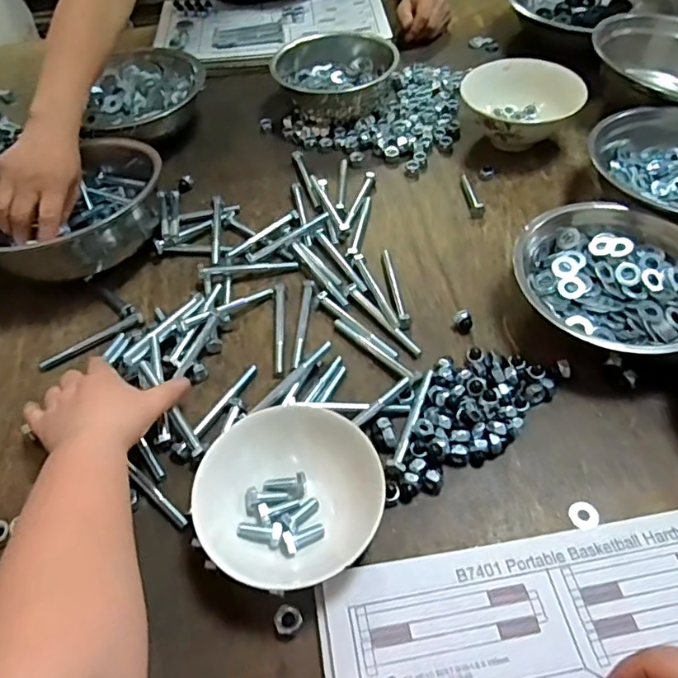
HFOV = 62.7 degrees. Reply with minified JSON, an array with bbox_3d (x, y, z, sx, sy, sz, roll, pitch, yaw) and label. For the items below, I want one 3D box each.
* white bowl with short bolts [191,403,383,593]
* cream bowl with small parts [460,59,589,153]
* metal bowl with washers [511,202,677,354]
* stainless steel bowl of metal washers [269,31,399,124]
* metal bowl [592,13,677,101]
[{"bbox_3d":[-0.035,0.115,0.415,0.128,0.057,0.122,-2,52,3],"label":"white bowl with short bolts"},{"bbox_3d":[0.218,-0.294,0.699,0.125,0.066,0.119,-2,52,3],"label":"cream bowl with small parts"},{"bbox_3d":[0.254,-0.054,0.519,0.170,0.060,0.167,-2,52,3],"label":"metal bowl with washers"},{"bbox_3d":[0.000,-0.377,0.770,0.138,0.062,0.154,28,59,24],"label":"stainless steel bowl of metal washers"},{"bbox_3d":[0.437,-0.358,0.724,0.194,0.075,0.194,-2,52,3],"label":"metal bowl"}]

